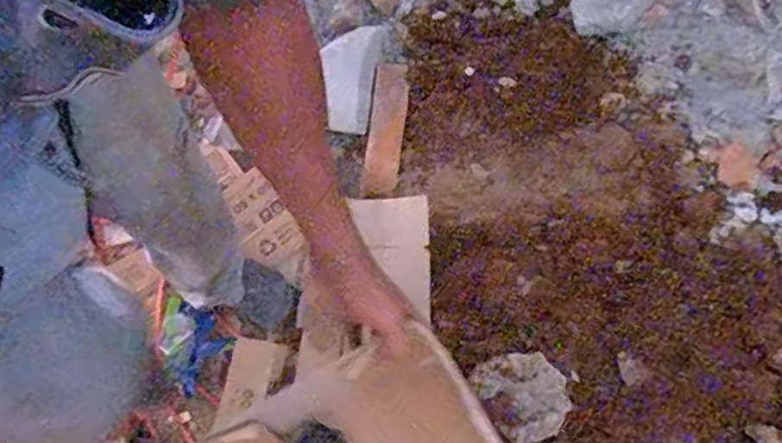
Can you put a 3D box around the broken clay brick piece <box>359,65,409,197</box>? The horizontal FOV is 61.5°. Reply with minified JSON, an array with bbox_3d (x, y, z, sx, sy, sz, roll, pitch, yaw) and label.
[{"bbox_3d":[-0.010,-0.171,1.239,0.068,0.021,0.242,8,88,4],"label":"broken clay brick piece"}]

